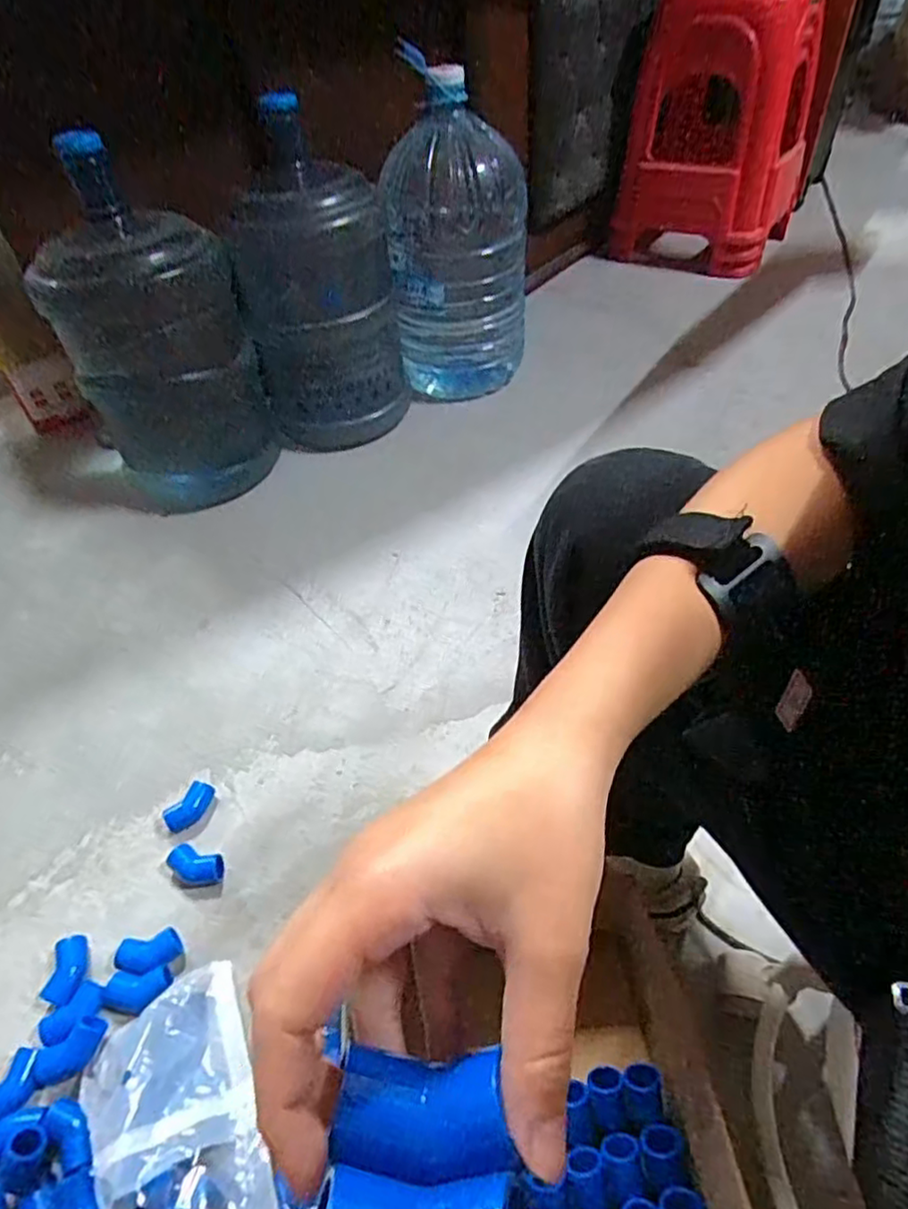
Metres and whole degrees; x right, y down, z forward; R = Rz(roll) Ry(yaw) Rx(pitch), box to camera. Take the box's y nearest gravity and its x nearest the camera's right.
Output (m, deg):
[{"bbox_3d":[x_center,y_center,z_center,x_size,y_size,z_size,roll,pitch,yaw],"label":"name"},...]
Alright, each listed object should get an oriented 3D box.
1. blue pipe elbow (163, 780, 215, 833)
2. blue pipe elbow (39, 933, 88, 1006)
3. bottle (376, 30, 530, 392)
[{"bbox_3d":[-0.274,0.211,0.676,0.024,0.025,0.053,29,56,29],"label":"blue pipe elbow"},{"bbox_3d":[-0.348,0.330,0.589,0.028,0.022,0.058,-6,46,1],"label":"blue pipe elbow"},{"bbox_3d":[0.012,-0.565,1.085,0.217,0.481,0.186,0,46,7],"label":"bottle"}]

